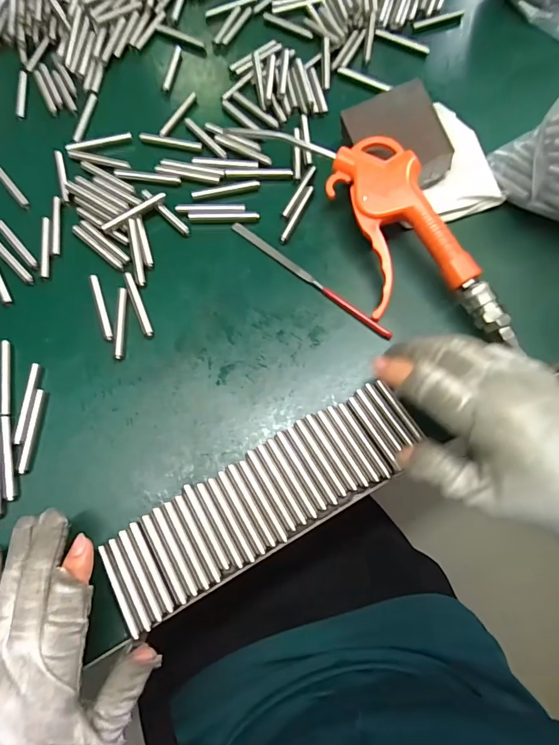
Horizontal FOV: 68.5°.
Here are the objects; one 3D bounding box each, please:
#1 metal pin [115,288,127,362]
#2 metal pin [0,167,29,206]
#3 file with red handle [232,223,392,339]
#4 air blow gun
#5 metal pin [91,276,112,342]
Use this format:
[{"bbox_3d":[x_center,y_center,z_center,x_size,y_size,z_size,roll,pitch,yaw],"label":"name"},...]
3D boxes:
[{"bbox_3d":[-0.122,-0.038,0.315,0.007,0.005,0.059,-4,69,0],"label":"metal pin"},{"bbox_3d":[-0.236,-0.165,0.357,0.007,0.004,0.056,-40,73,-12],"label":"metal pin"},{"bbox_3d":[0.023,-0.076,0.325,0.158,0.004,0.007,39,75,14],"label":"file with red handle"},{"bbox_3d":[0.073,-0.118,0.316,0.089,0.038,0.253,-29,71,-9],"label":"air blow gun"},{"bbox_3d":[-0.139,-0.051,0.319,0.006,0.004,0.058,-19,70,-6],"label":"metal pin"}]

